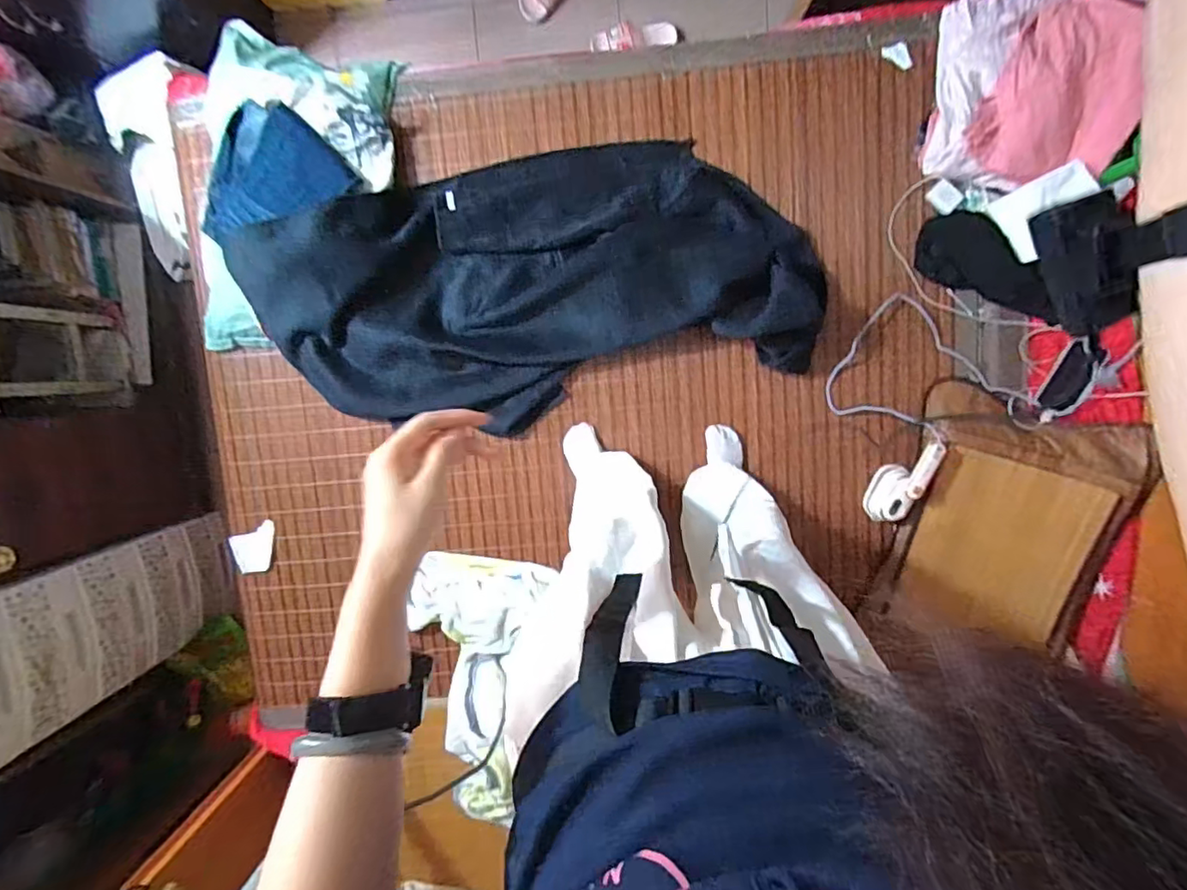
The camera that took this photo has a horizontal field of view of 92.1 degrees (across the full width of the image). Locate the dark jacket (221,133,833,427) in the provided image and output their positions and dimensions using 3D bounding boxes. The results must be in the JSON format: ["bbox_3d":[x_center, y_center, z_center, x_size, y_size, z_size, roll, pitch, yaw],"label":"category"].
[{"bbox_3d":[-0.120,-0.306,1.174,1.105,0.110,0.530,-14,99,3],"label":"dark jacket"}]

